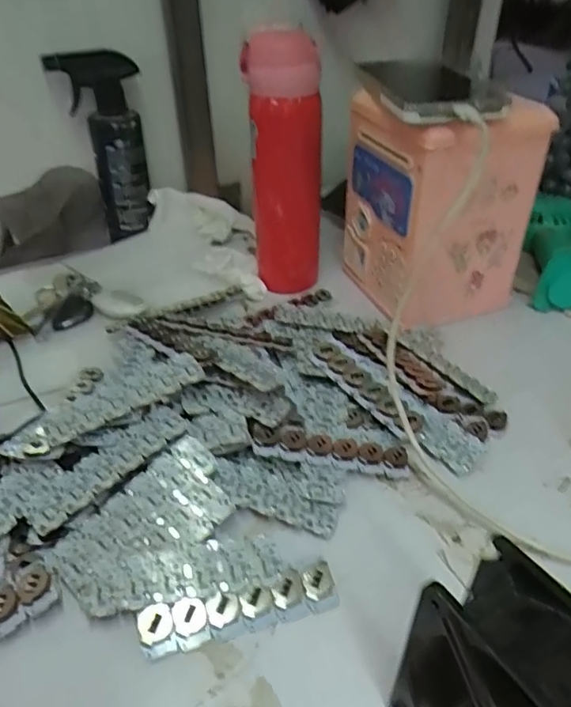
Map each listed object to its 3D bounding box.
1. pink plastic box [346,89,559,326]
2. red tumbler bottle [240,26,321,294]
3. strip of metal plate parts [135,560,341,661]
[{"bbox_3d":[0.133,-0.137,0.503,0.128,0.180,0.132,-13,40,-16],"label":"pink plastic box"},{"bbox_3d":[-0.001,-0.172,0.530,0.065,0.227,0.061,-3,38,-4],"label":"red tumbler bottle"},{"bbox_3d":[-0.025,0.140,0.305,0.107,0.004,0.025,-10,62,-12],"label":"strip of metal plate parts"}]

